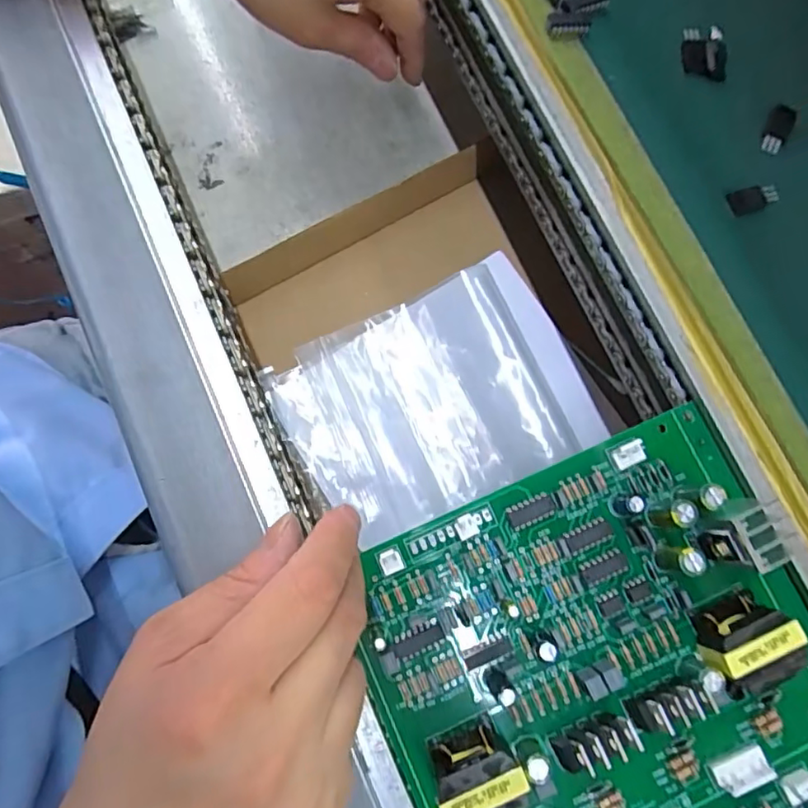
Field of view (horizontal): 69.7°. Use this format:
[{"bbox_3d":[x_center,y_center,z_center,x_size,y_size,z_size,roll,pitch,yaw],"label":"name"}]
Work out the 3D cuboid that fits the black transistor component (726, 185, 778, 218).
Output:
[{"bbox_3d":[0.148,-0.087,0.247,0.020,0.006,0.009,-15,80,-4],"label":"black transistor component"}]

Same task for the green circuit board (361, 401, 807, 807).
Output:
[{"bbox_3d":[0.097,0.146,0.200,0.162,0.023,0.255,-23,80,-5],"label":"green circuit board"}]

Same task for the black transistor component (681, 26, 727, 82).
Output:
[{"bbox_3d":[0.134,-0.157,0.258,0.018,0.009,0.024,5,79,0],"label":"black transistor component"}]

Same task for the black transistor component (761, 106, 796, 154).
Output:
[{"bbox_3d":[0.163,-0.120,0.254,0.011,0.004,0.022,27,80,4],"label":"black transistor component"}]

